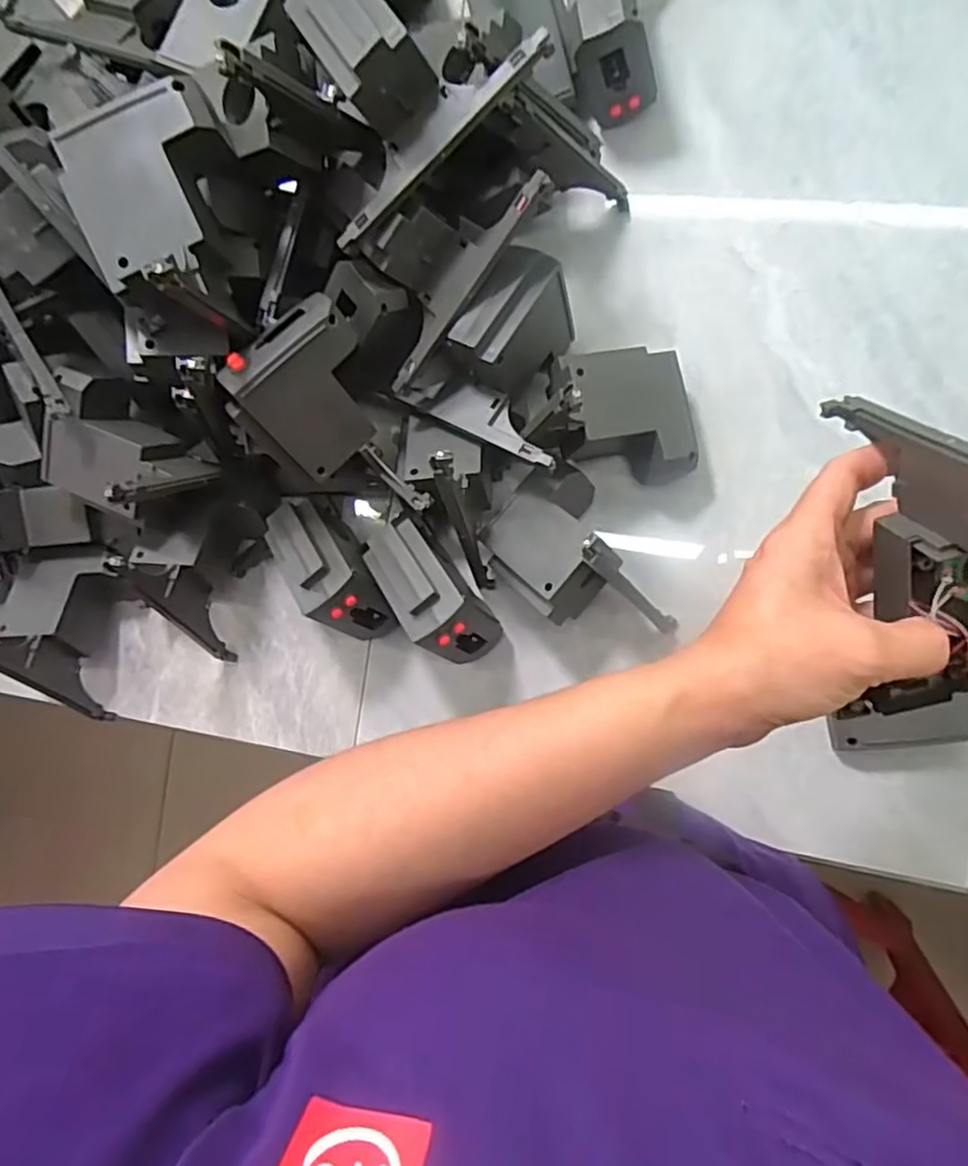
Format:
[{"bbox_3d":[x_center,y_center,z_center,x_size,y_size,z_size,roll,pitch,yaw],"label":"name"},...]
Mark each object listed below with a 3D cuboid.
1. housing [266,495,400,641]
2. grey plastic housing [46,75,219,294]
[{"bbox_3d":[-0.099,-0.012,0.447,0.043,0.070,0.092,-41,69,11],"label":"housing"},{"bbox_3d":[-0.164,-0.192,0.326,0.073,0.022,0.070,-19,84,8],"label":"grey plastic housing"}]

